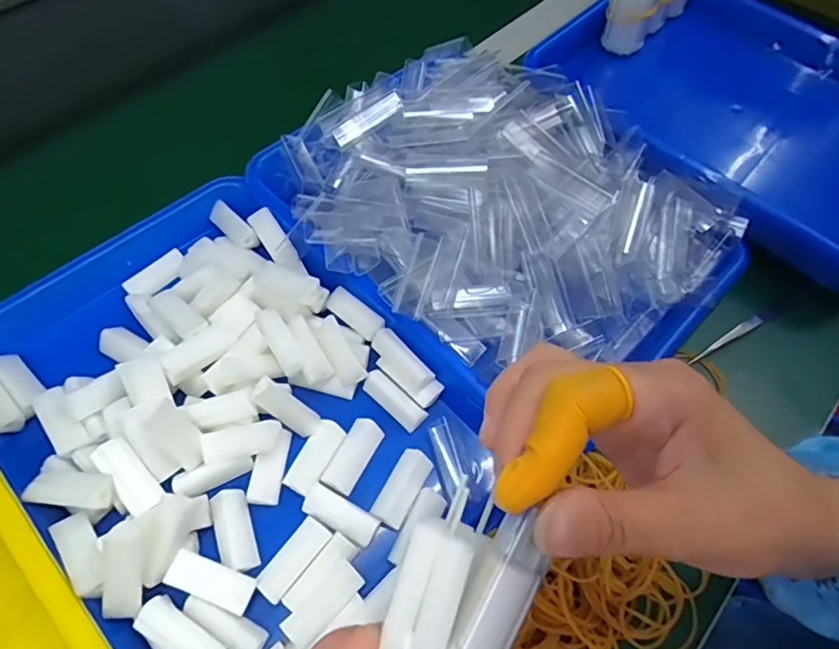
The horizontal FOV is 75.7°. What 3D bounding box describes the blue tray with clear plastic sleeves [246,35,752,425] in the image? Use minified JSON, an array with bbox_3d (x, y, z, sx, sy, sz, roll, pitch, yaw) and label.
[{"bbox_3d":[0.058,-0.093,0.397,0.251,0.079,0.316,-40,70,-22],"label":"blue tray with clear plastic sleeves"}]

